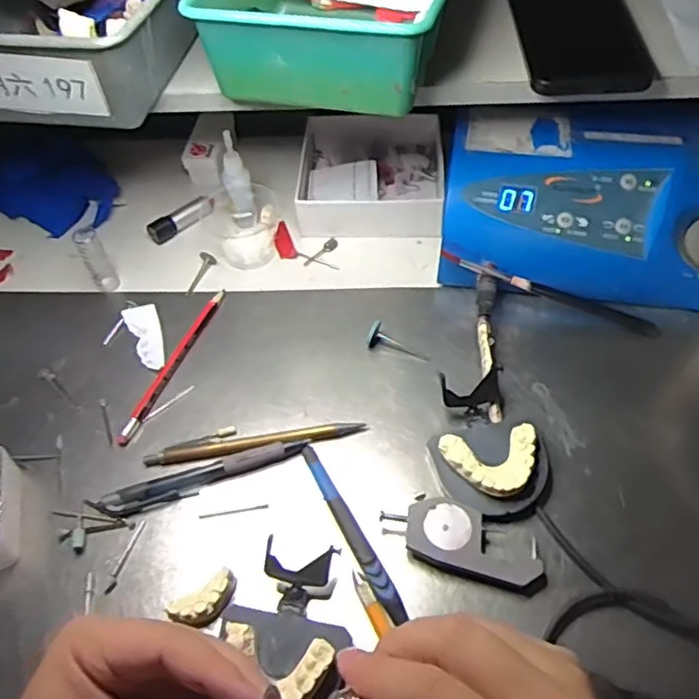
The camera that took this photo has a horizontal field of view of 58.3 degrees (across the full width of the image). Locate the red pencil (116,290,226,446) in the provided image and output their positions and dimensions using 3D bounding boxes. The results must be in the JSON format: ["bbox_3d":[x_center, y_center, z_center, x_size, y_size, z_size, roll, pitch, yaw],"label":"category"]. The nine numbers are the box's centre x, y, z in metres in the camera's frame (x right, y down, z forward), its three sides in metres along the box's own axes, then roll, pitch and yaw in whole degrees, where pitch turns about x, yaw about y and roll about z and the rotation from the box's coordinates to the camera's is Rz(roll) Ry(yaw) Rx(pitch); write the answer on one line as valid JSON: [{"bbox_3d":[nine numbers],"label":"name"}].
[{"bbox_3d":[-0.131,0.008,0.469,0.011,0.008,0.148,14,56,14],"label":"red pencil"}]

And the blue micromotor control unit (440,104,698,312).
[{"bbox_3d":[0.191,-0.120,0.499,0.217,0.079,0.153,6,54,8],"label":"blue micromotor control unit"}]

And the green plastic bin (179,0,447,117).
[{"bbox_3d":[-0.011,-0.242,0.443,0.161,0.070,0.167,9,54,10],"label":"green plastic bin"}]

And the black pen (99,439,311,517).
[{"bbox_3d":[-0.091,0.081,0.401,0.129,0.012,0.017,-19,54,-10],"label":"black pen"}]

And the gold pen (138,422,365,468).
[{"bbox_3d":[-0.063,0.062,0.420,0.143,0.011,0.020,-8,53,-2],"label":"gold pen"}]

